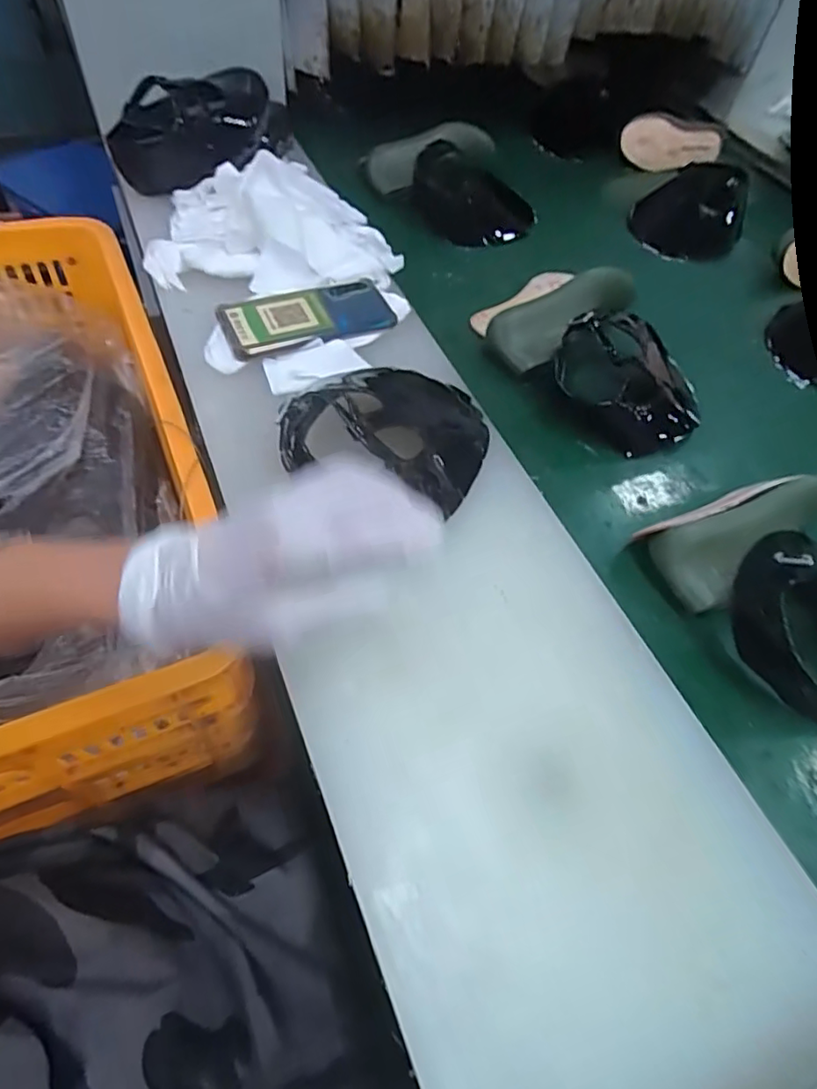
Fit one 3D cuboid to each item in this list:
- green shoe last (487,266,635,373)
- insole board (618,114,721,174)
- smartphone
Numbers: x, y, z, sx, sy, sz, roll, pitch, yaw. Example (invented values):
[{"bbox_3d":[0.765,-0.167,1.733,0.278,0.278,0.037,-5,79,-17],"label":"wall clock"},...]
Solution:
[{"bbox_3d":[0.176,-0.264,0.624,0.195,0.057,0.059,-34,63,-25],"label":"green shoe last"},{"bbox_3d":[0.431,-0.652,0.919,0.176,0.074,0.013,0,23,-13],"label":"insole board"},{"bbox_3d":[-0.097,-0.220,0.541,0.159,0.015,0.075,-18,60,-20],"label":"smartphone"}]

